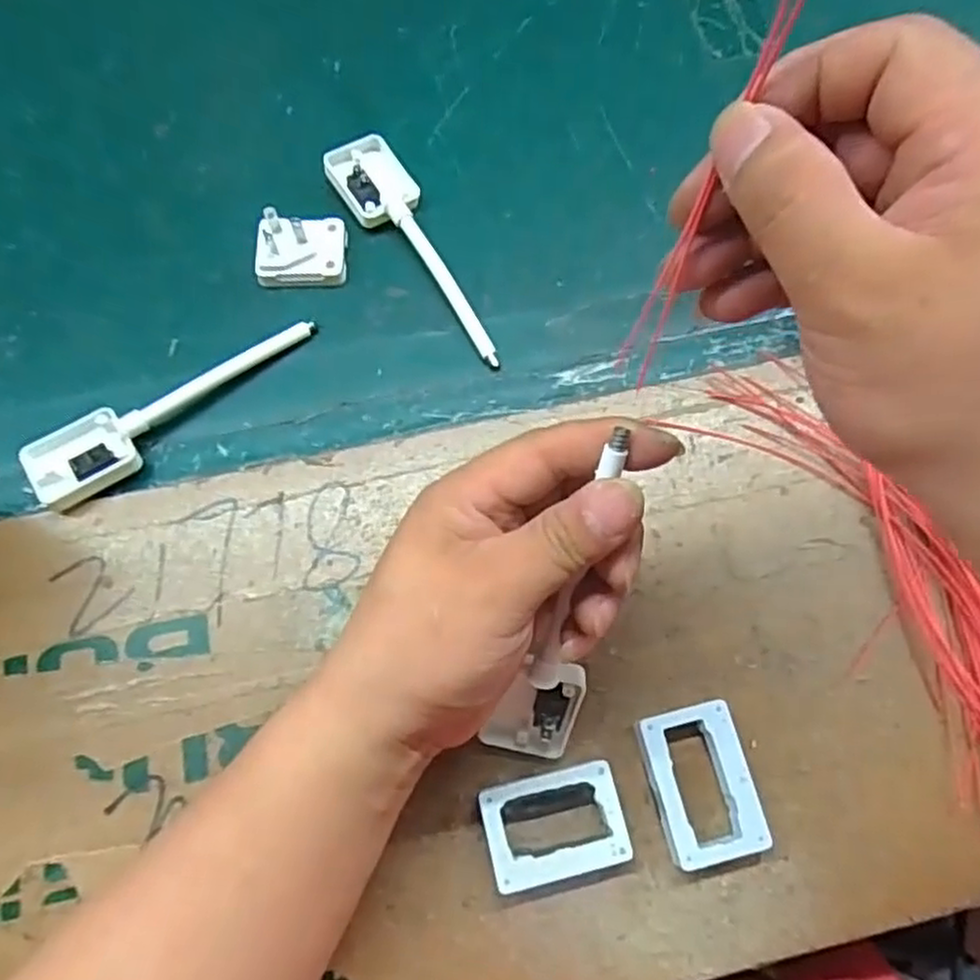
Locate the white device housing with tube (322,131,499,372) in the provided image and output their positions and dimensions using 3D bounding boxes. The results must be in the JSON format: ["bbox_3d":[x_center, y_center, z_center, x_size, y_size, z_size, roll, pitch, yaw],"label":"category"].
[{"bbox_3d":[-0.033,-0.137,0.403,0.042,0.022,0.155,-36,74,-12],"label":"white device housing with tube"}]

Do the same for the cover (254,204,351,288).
[{"bbox_3d":[-0.103,-0.132,0.402,0.048,0.014,0.038,-2,90,-12],"label":"cover"}]

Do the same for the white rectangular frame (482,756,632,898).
[{"bbox_3d":[0.027,0.140,0.306,0.057,0.016,0.041,-12,71,-4],"label":"white rectangular frame"}]

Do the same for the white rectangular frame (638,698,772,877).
[{"bbox_3d":[0.089,0.125,0.313,0.041,0.016,0.061,-13,71,-5],"label":"white rectangular frame"}]

